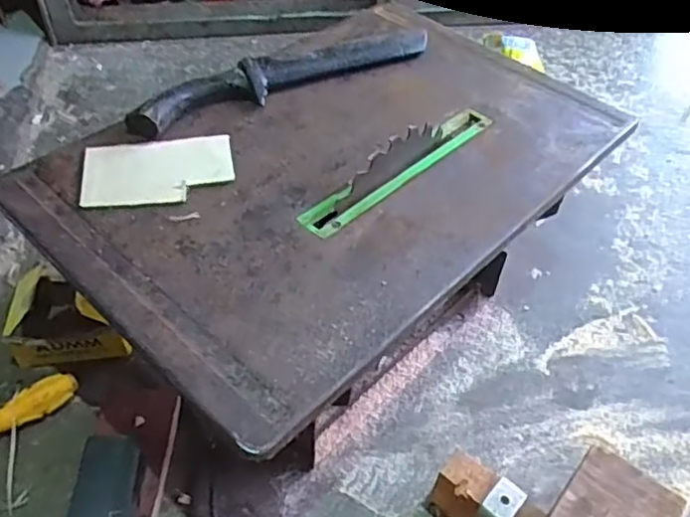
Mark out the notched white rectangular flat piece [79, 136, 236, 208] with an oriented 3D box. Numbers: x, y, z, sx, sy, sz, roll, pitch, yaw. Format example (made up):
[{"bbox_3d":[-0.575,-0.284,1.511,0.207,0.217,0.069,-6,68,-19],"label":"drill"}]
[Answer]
[{"bbox_3d":[-0.156,-0.075,0.528,0.121,0.007,0.078,-7,48,-10],"label":"notched white rectangular flat piece"}]

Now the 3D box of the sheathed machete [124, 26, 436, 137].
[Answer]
[{"bbox_3d":[-0.053,-0.181,0.618,0.318,0.025,0.049,-22,52,-22],"label":"sheathed machete"}]

